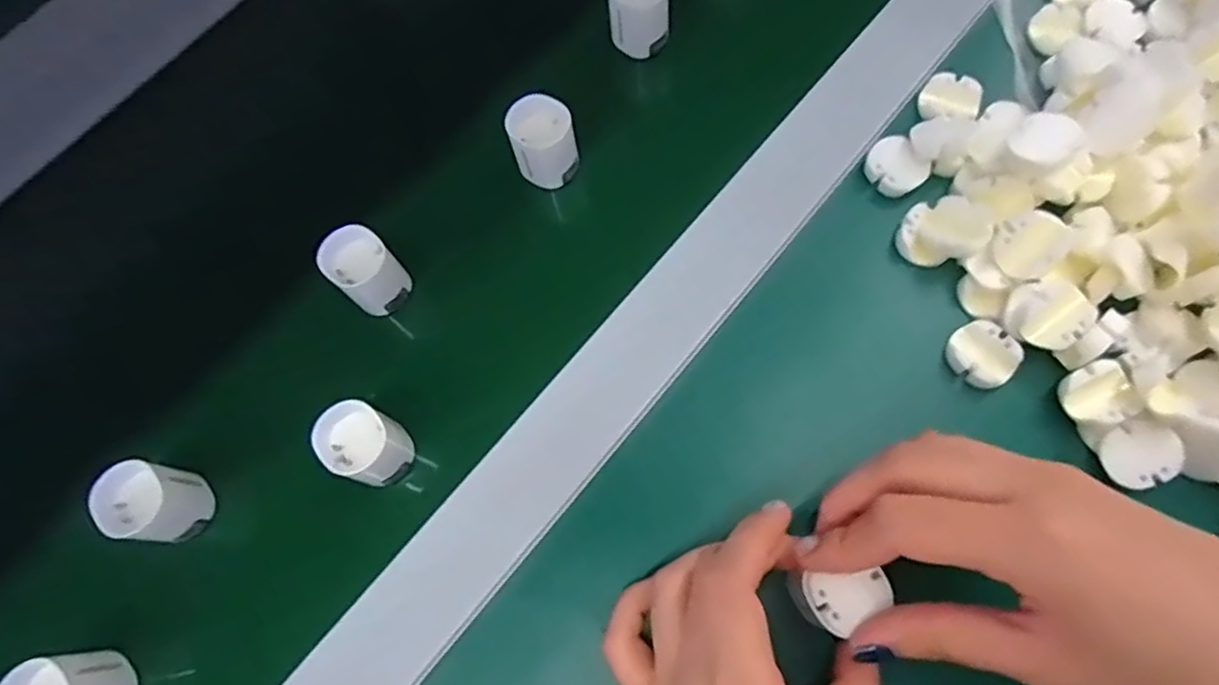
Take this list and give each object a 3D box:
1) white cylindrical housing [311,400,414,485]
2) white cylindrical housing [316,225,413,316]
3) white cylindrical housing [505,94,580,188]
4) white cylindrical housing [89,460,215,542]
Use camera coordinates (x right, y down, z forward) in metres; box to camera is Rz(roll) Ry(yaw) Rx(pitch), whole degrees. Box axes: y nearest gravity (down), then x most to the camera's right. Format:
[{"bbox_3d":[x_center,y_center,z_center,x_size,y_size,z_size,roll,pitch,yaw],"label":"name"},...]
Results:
[{"bbox_3d":[-0.104,0.044,0.293,0.031,0.033,0.028,39,76,15],"label":"white cylindrical housing"},{"bbox_3d":[-0.113,-0.033,0.319,0.028,0.034,0.029,-1,69,2],"label":"white cylindrical housing"},{"bbox_3d":[-0.031,-0.097,0.334,0.031,0.034,0.027,-10,69,-1],"label":"white cylindrical housing"},{"bbox_3d":[-0.194,0.068,0.292,0.029,0.034,0.029,-1,69,2],"label":"white cylindrical housing"}]

